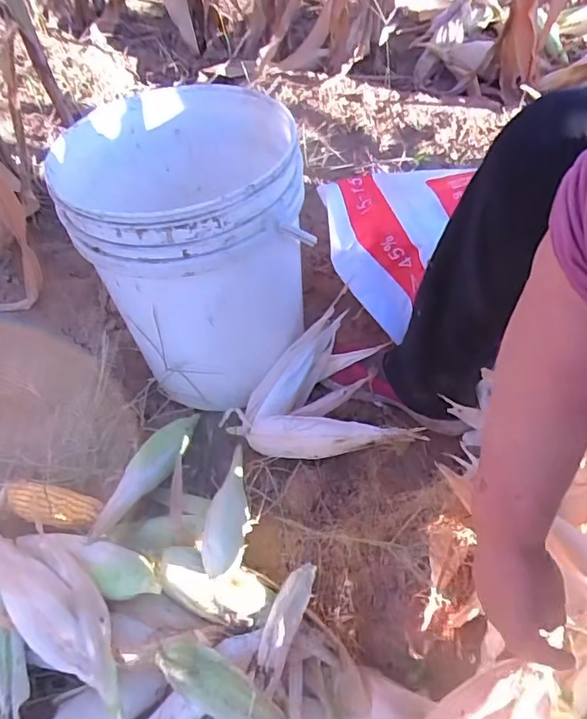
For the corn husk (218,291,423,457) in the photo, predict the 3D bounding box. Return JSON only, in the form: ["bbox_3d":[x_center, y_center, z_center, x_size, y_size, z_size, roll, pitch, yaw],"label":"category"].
[{"bbox_3d":[0.045,0.072,0.750,0.228,0.092,0.218,-31,60,-17],"label":"corn husk"}]

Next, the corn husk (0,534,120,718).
[{"bbox_3d":[-0.286,0.274,0.624,0.313,0.046,0.083,25,60,37],"label":"corn husk"}]

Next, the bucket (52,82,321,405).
[{"bbox_3d":[-0.134,-0.159,0.765,0.279,0.347,0.306,-2,56,2],"label":"bucket"}]

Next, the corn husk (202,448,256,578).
[{"bbox_3d":[-0.079,0.194,0.695,0.051,0.042,0.217,-1,28,3],"label":"corn husk"}]

